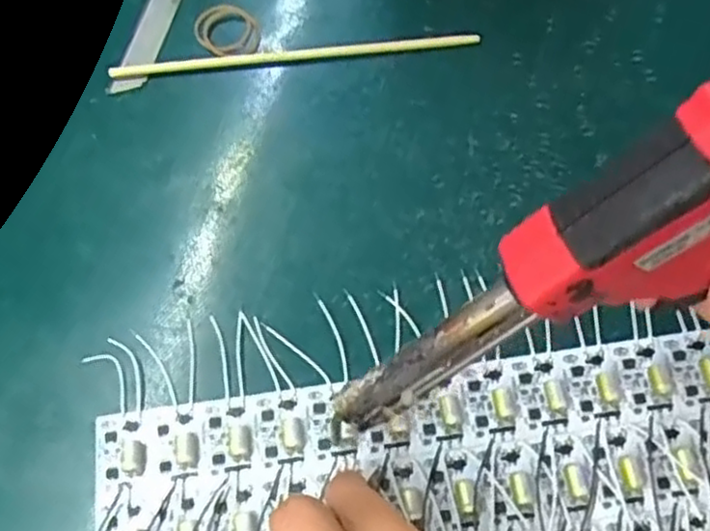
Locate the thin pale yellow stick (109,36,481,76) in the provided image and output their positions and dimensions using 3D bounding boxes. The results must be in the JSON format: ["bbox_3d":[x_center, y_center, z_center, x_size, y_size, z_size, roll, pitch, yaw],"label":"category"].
[{"bbox_3d":[-0.031,-0.110,0.376,0.190,0.006,0.008,-5,68,-1],"label":"thin pale yellow stick"}]

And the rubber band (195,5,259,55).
[{"bbox_3d":[-0.068,-0.127,0.386,0.036,0.004,0.031,31,72,13],"label":"rubber band"}]

